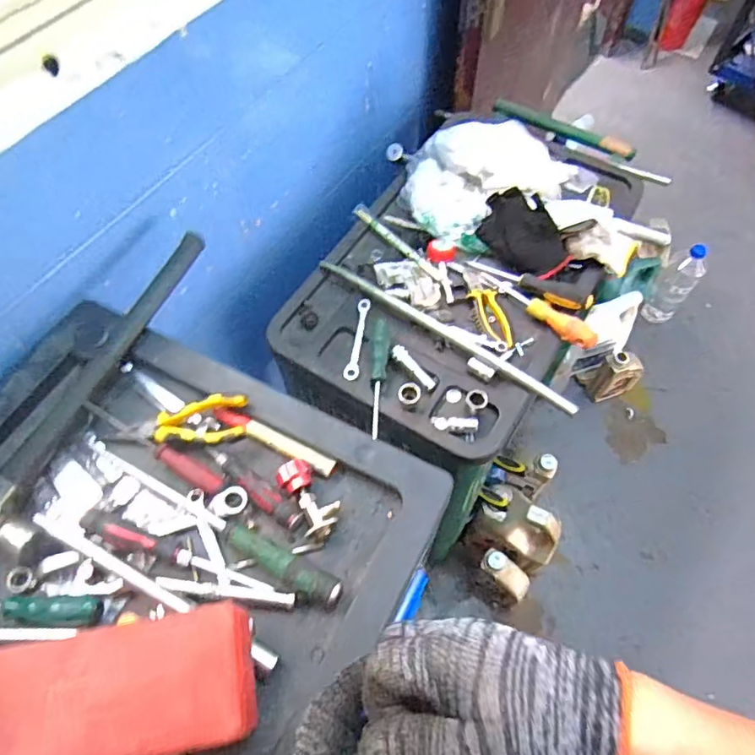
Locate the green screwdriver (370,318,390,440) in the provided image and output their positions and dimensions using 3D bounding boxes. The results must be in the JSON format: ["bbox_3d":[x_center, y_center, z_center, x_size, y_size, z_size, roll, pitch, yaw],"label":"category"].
[{"bbox_3d":[0.002,-0.006,0.779,0.024,0.021,0.187,2,61,1],"label":"green screwdriver"}]

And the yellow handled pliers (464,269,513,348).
[{"bbox_3d":[0.169,-0.110,0.840,0.037,0.020,0.152,-15,62,-8],"label":"yellow handled pliers"}]

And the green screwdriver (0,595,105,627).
[{"bbox_3d":[-0.325,0.203,0.479,0.166,0.019,0.024,-1,61,0],"label":"green screwdriver"}]

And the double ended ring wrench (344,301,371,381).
[{"bbox_3d":[-0.030,-0.058,0.818,0.022,0.007,0.126,5,71,13],"label":"double ended ring wrench"}]

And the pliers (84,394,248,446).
[{"bbox_3d":[-0.214,0.044,0.557,0.164,0.015,0.046,-3,71,8],"label":"pliers"}]

